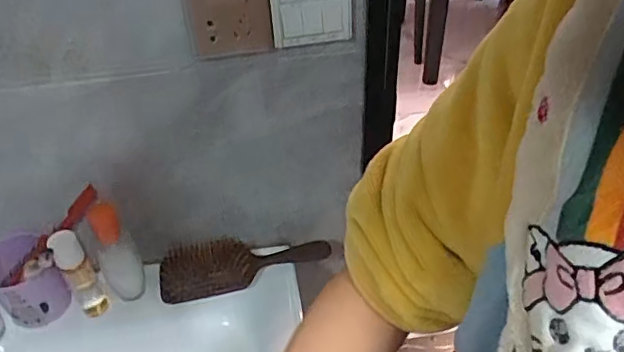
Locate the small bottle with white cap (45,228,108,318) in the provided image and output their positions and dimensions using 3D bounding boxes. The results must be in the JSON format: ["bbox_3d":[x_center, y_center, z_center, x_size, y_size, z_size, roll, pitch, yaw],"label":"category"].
[{"bbox_3d":[-0.295,0.127,0.715,0.034,0.143,0.034,-20,44,-20],"label":"small bottle with white cap"}]

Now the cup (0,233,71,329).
[{"bbox_3d":[-0.367,0.139,0.726,0.083,0.106,0.069,-25,46,-24],"label":"cup"}]

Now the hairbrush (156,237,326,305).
[{"bbox_3d":[-0.094,0.119,0.801,0.240,0.035,0.091,-8,41,-7],"label":"hairbrush"}]

